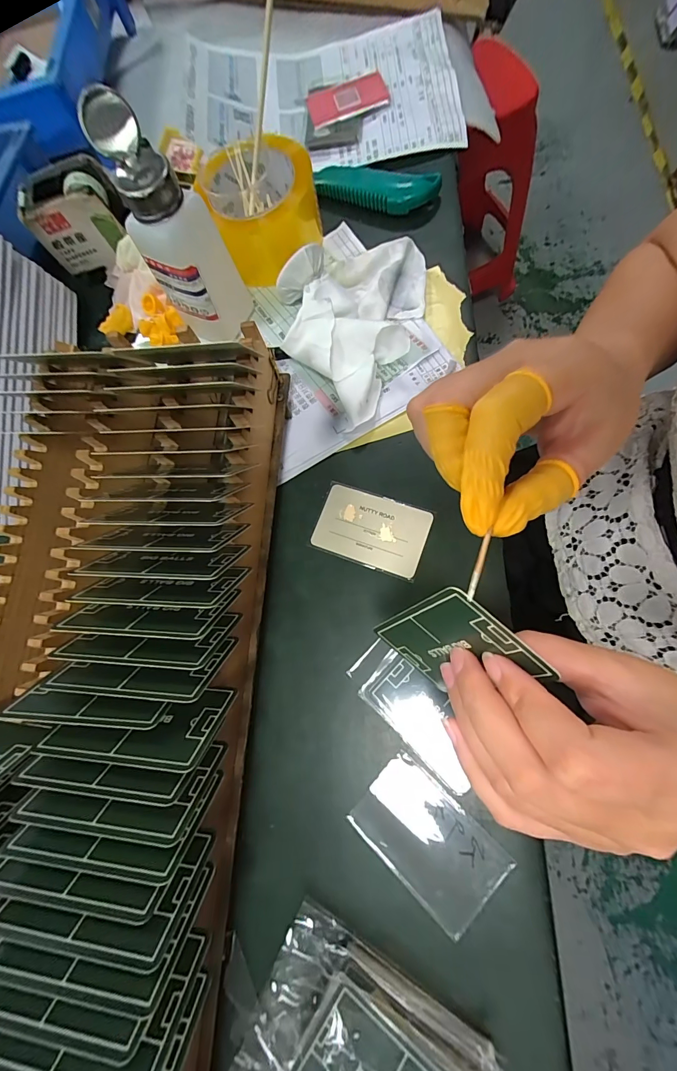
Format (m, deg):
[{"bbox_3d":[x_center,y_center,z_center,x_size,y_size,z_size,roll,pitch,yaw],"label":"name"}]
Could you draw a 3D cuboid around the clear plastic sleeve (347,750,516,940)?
[{"bbox_3d":[0.056,0.190,0.235,0.087,0.004,0.057,40,84,17],"label":"clear plastic sleeve"}]

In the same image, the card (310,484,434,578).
[{"bbox_3d":[0.025,-0.005,0.293,0.083,0.004,0.053,19,80,13],"label":"card"}]

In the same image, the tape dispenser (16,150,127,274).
[{"bbox_3d":[-0.248,-0.312,0.364,0.087,0.062,0.060,-10,73,-1],"label":"tape dispenser"}]

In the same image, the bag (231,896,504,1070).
[{"bbox_3d":[0.011,0.283,0.193,0.116,0.032,0.088,23,80,14],"label":"bag"}]

